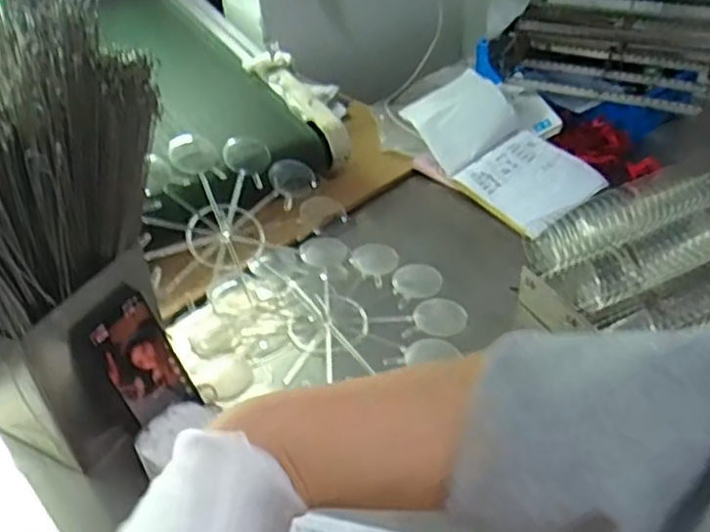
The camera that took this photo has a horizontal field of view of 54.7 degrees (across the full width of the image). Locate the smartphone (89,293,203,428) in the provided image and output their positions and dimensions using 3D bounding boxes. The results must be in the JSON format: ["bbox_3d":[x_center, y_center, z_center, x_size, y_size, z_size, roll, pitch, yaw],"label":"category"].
[{"bbox_3d":[-0.212,0.103,0.703,0.010,0.140,0.074,4,35,37],"label":"smartphone"}]

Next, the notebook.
[{"bbox_3d":[0.229,-0.193,1.066,0.184,0.059,0.352,-33,58,-6],"label":"notebook"}]

